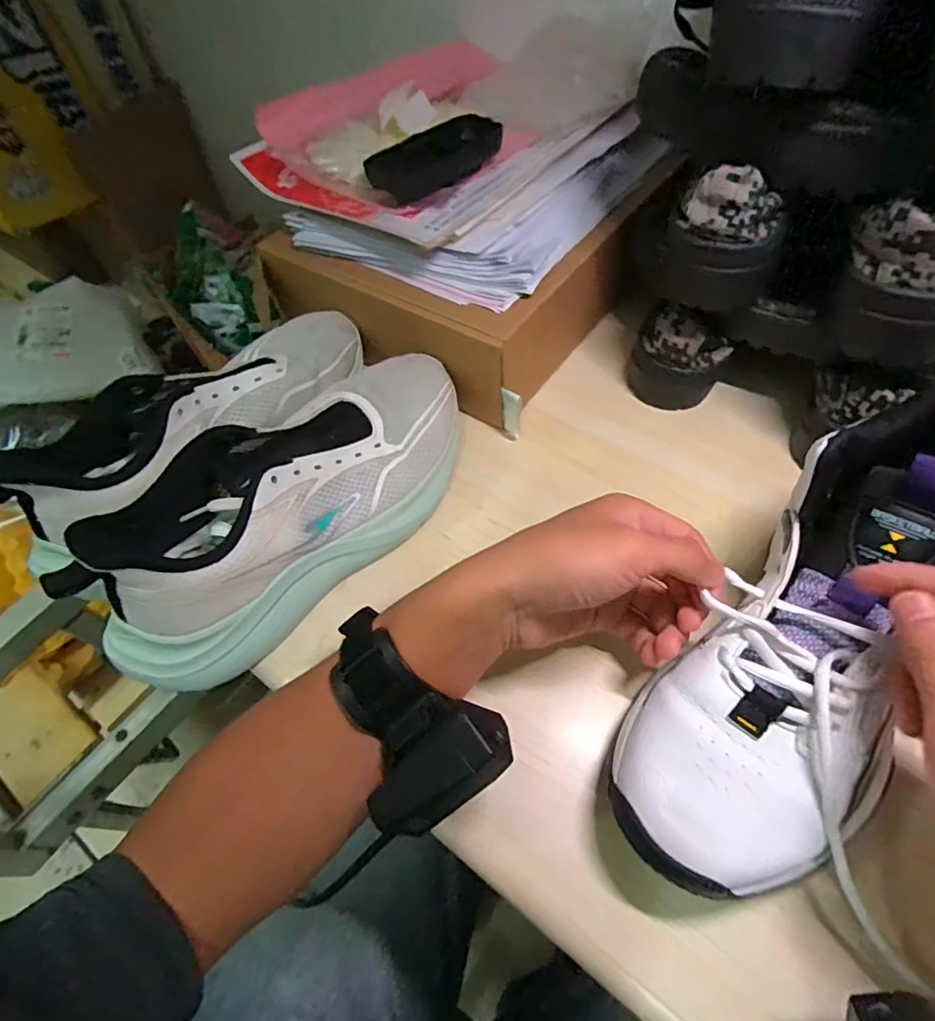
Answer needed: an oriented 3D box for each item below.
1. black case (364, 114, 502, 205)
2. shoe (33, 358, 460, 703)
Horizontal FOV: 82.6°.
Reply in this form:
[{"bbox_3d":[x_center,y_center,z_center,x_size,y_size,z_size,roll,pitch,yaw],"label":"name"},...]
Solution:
[{"bbox_3d":[-0.025,-0.283,0.427,0.110,0.033,0.032,-33,59,-17],"label":"black case"},{"bbox_3d":[-0.103,-0.011,0.345,0.095,0.104,0.273,31,64,23],"label":"shoe"}]

